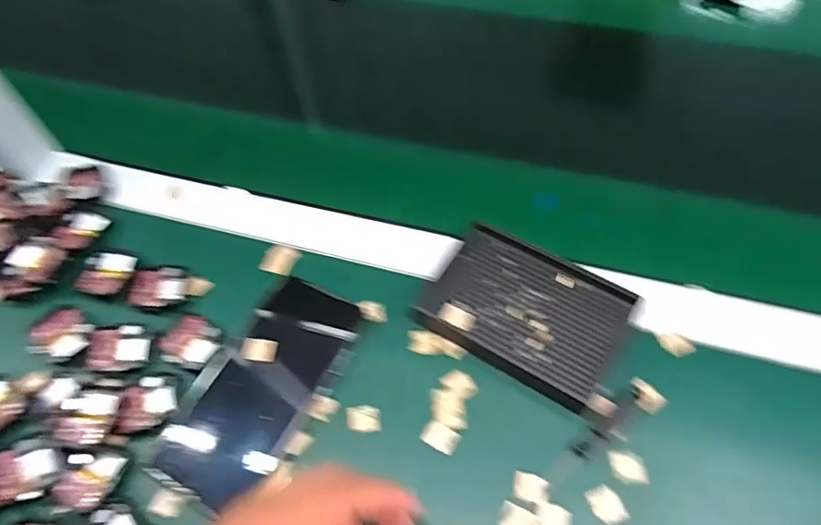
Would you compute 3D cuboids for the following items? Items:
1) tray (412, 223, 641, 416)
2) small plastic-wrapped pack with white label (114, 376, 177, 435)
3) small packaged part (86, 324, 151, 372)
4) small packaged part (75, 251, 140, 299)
[{"bbox_3d":[0.082,0.035,0.396,0.130,0.020,0.092,25,63,19],"label":"tray"},{"bbox_3d":[-0.181,0.096,0.382,0.036,0.007,0.037,-9,57,-2],"label":"small plastic-wrapped pack with white label"},{"bbox_3d":[-0.215,0.064,0.408,0.040,0.014,0.036,-9,57,-2],"label":"small packaged part"},{"bbox_3d":[-0.242,0.007,0.441,0.040,0.005,0.039,7,58,9],"label":"small packaged part"}]

